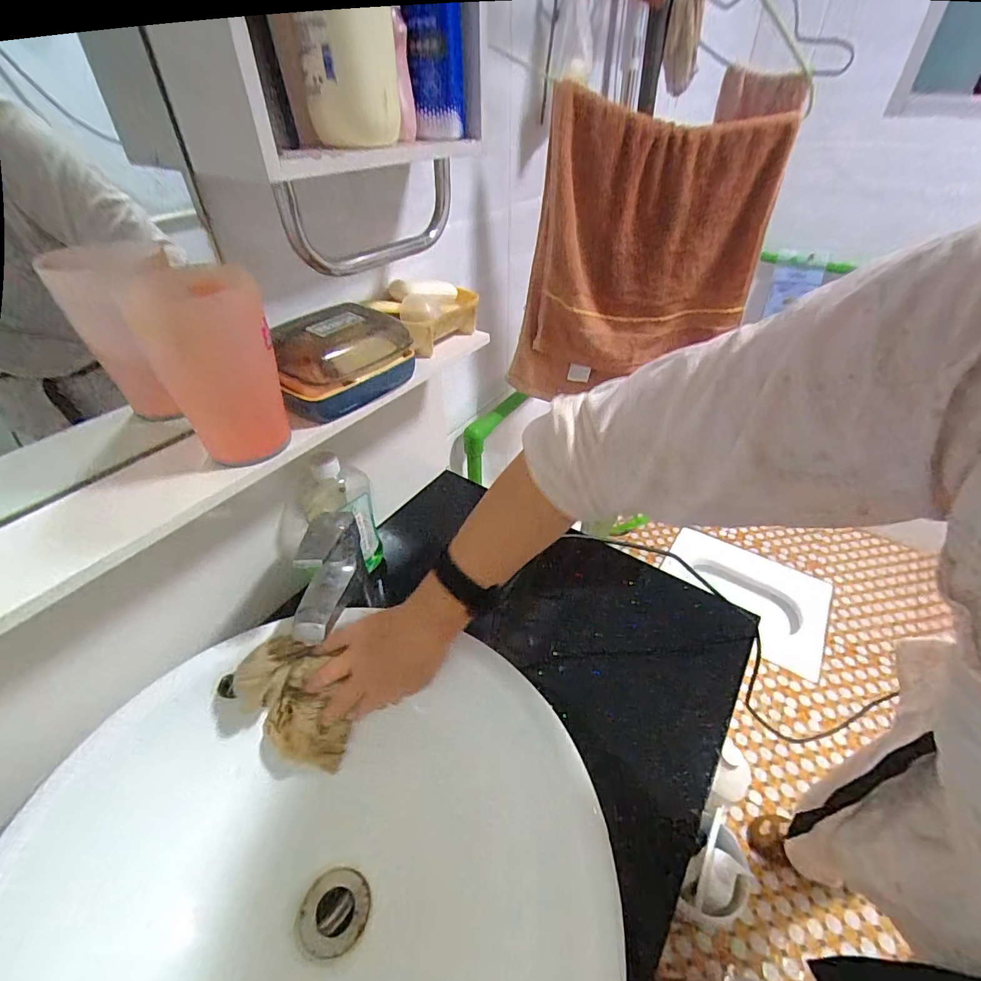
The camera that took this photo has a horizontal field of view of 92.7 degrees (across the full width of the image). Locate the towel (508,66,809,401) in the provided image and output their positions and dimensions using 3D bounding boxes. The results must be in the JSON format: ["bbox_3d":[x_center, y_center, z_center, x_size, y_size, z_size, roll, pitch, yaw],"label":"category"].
[{"bbox_3d":[0.203,-0.312,0.642,0.308,0.364,0.076,-6,41,-7],"label":"towel"}]

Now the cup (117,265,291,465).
[{"bbox_3d":[-0.213,-0.097,0.370,0.083,0.131,0.076,-21,45,-22],"label":"cup"}]

